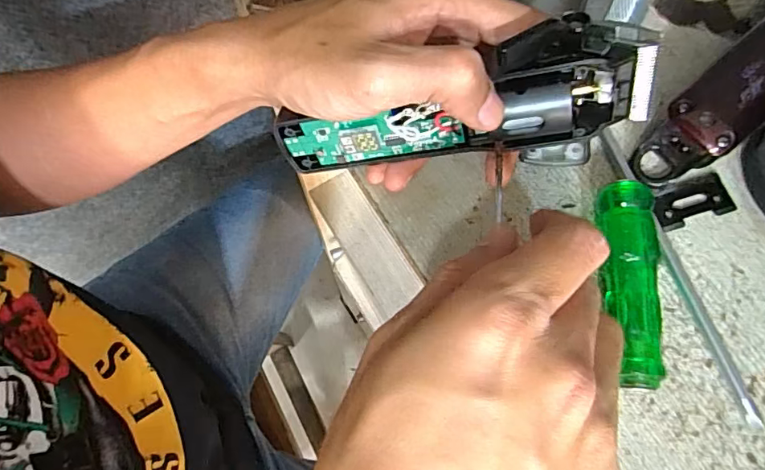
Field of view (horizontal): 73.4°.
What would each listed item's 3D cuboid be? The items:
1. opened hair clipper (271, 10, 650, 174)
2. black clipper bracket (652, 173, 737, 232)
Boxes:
[{"bbox_3d":[0.030,-0.059,0.233,0.167,0.052,0.033,-9,70,18],"label":"opened hair clipper"},{"bbox_3d":[0.155,-0.016,0.257,0.039,0.004,0.020,-16,72,-6],"label":"black clipper bracket"}]

